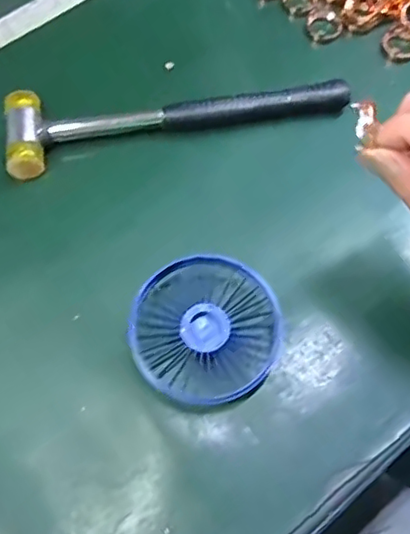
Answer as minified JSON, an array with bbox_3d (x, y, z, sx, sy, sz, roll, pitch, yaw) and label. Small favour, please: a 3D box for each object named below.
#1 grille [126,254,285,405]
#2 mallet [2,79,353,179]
[{"bbox_3d":[0.001,0.036,0.354,0.085,0.014,0.083,3,74,-9],"label":"grille"},{"bbox_3d":[-0.021,-0.111,0.427,0.237,0.024,0.060,-11,65,-4],"label":"mallet"}]

